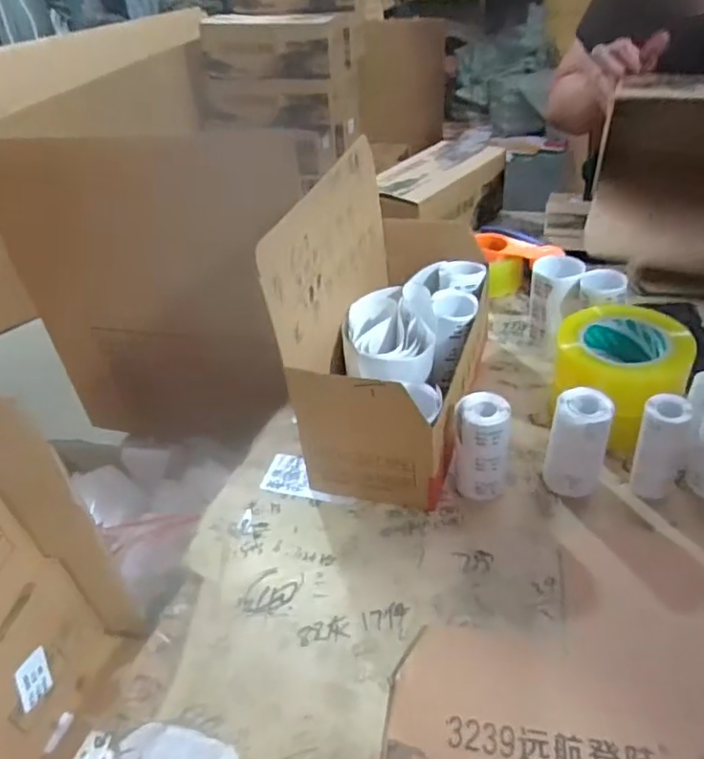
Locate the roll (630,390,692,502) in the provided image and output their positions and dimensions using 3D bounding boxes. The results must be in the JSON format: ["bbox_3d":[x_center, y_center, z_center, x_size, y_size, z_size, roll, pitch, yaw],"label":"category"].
[{"bbox_3d":[0.269,0.060,0.543,0.037,0.101,0.032,19,45,30],"label":"roll"}]

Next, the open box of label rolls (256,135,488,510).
[{"bbox_3d":[0.050,-0.075,0.628,0.147,0.239,0.317,8,42,17],"label":"open box of label rolls"}]

